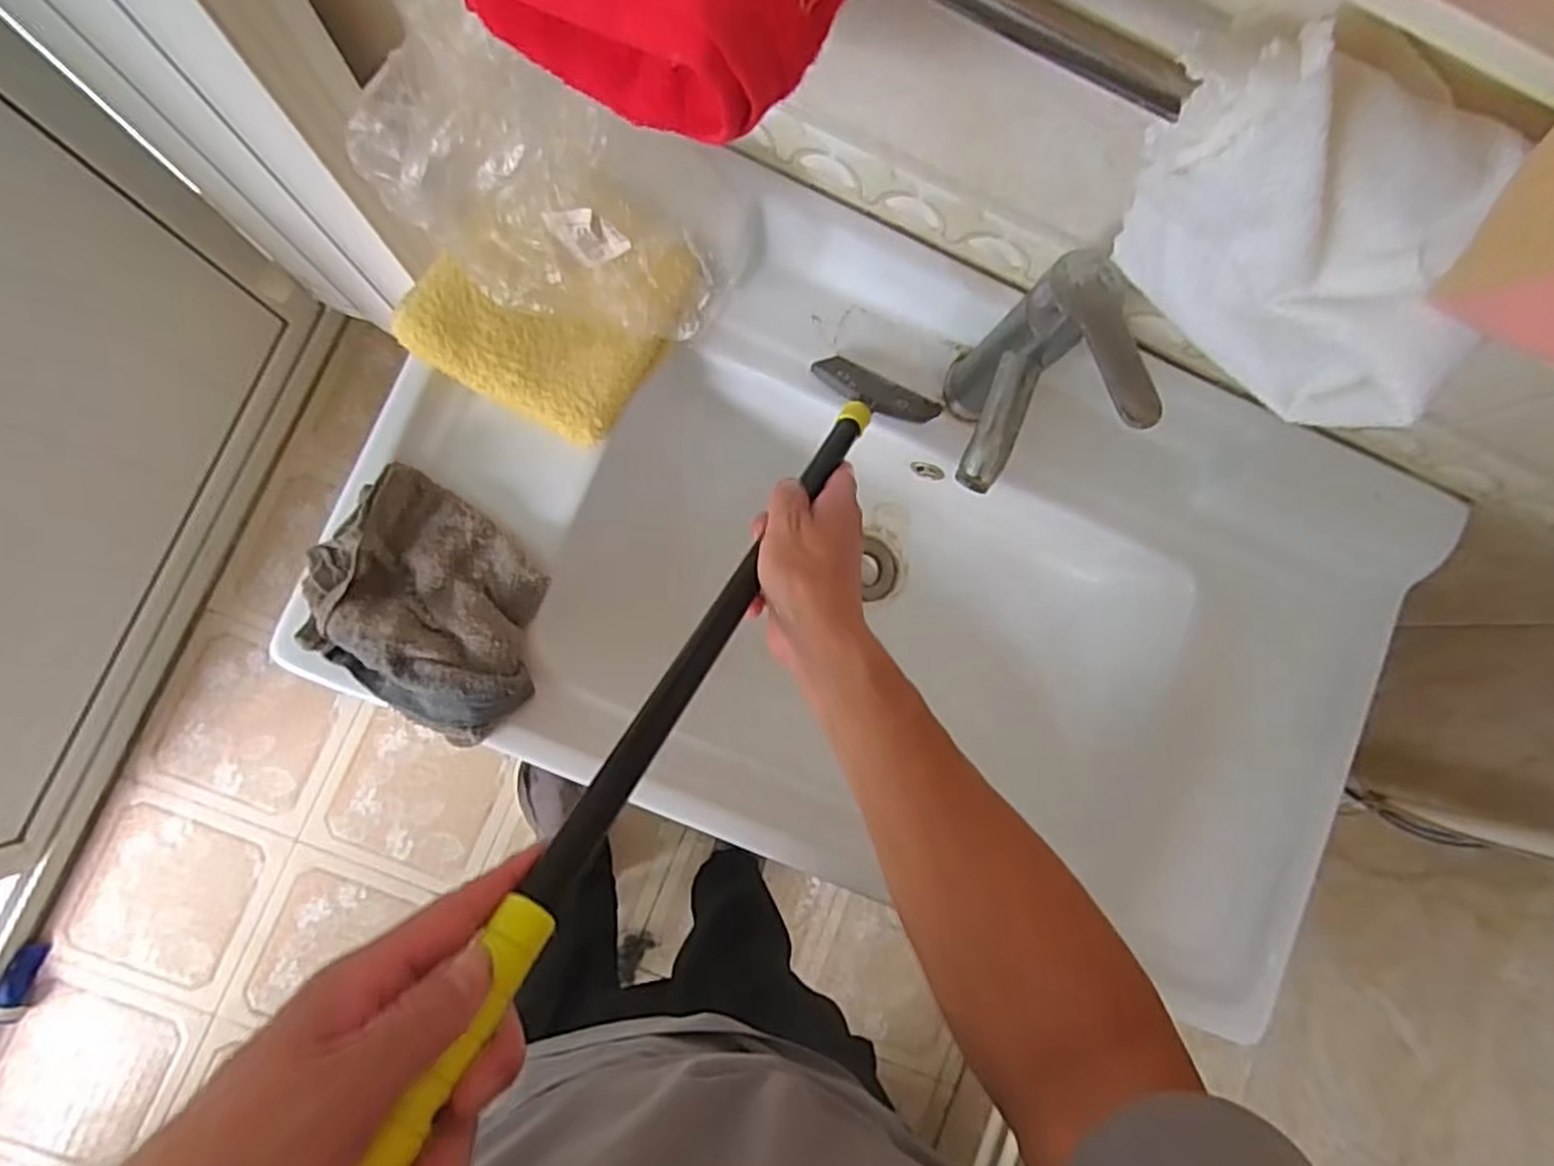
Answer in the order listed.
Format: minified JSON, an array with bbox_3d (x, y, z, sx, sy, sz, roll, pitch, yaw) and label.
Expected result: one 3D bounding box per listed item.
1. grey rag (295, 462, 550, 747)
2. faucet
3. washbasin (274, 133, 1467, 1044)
[{"bbox_3d":[-0.236,0.018,0.529,0.160,0.042,0.135,36,83,-3],"label":"grey rag"},{"bbox_3d":[0.160,-0.129,0.483,0.091,0.110,0.104,-18,88,-8],"label":"faucet"},{"bbox_3d":[0.092,-0.006,0.643,0.777,0.191,0.452,23,83,-5],"label":"washbasin"}]

